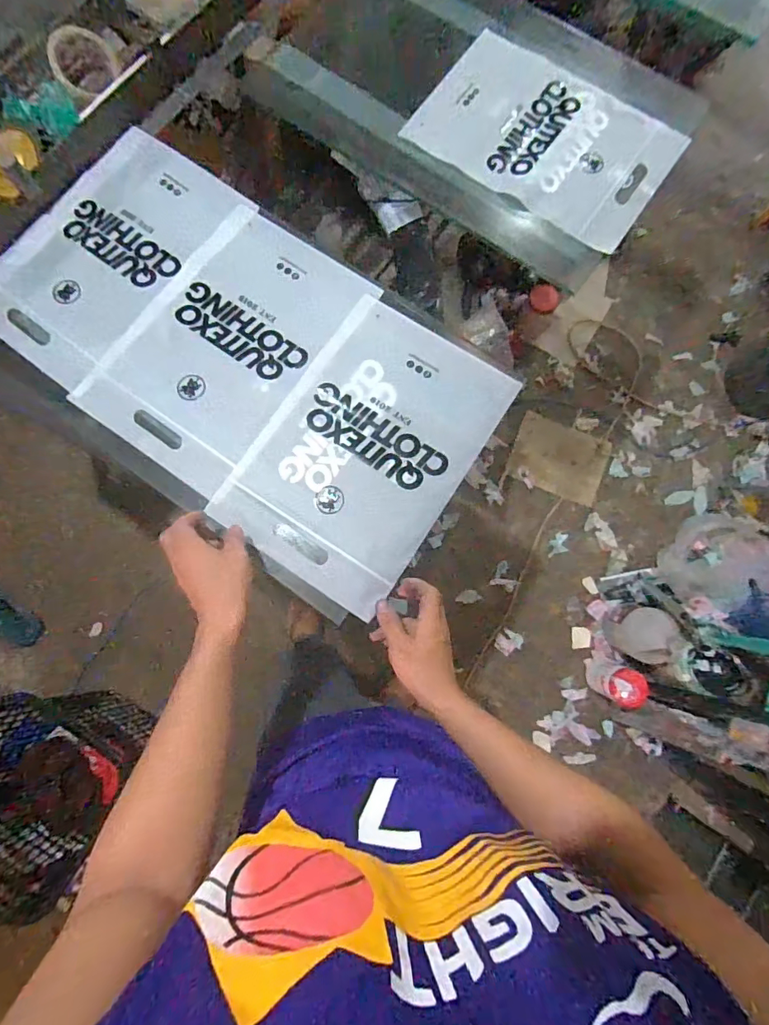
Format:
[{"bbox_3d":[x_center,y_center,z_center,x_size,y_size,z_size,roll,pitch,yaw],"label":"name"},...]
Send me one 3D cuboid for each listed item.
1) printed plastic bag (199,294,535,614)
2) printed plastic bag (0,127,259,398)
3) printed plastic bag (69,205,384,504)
[{"bbox_3d":[-0.017,-0.087,0.599,0.234,0.012,0.371,33,81,5],"label":"printed plastic bag"},{"bbox_3d":[-0.393,-0.368,0.660,0.243,0.014,0.366,38,82,6],"label":"printed plastic bag"},{"bbox_3d":[-0.216,-0.232,0.633,0.243,0.009,0.369,35,81,7],"label":"printed plastic bag"}]

